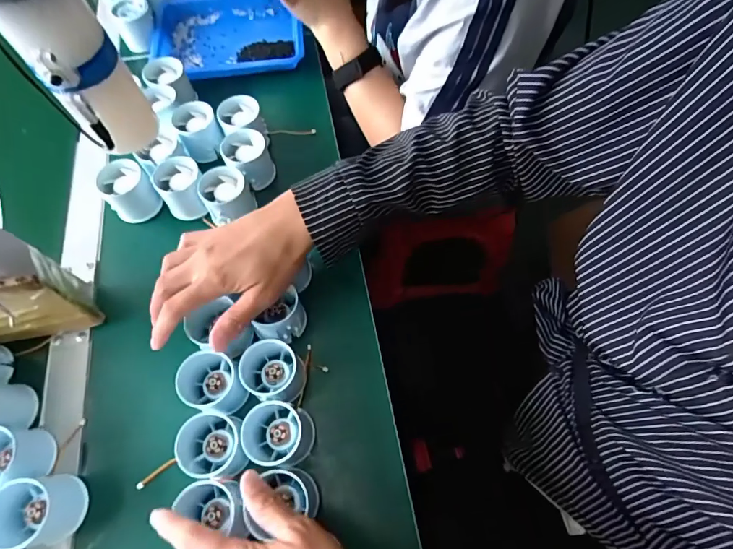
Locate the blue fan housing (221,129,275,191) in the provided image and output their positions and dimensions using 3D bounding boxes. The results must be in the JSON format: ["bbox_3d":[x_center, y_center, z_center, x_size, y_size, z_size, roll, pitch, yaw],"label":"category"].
[{"bbox_3d":[-0.142,-0.138,0.507,0.052,0.050,0.055,-25,67,-9],"label":"blue fan housing"}]

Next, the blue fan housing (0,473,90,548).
[{"bbox_3d":[-0.278,0.198,0.353,0.056,0.047,0.055,-7,65,-1],"label":"blue fan housing"}]

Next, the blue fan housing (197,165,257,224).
[{"bbox_3d":[-0.159,-0.086,0.491,0.049,0.060,0.052,-15,65,-5],"label":"blue fan housing"}]

